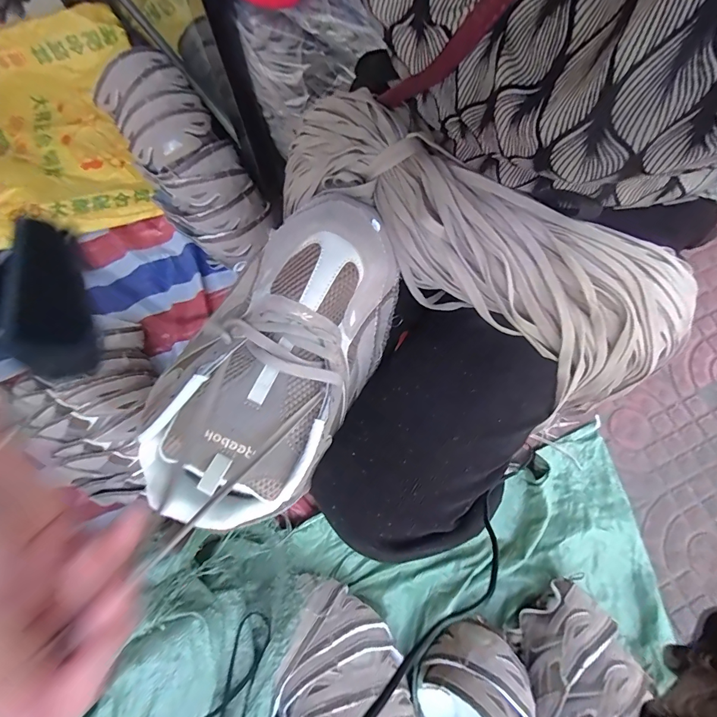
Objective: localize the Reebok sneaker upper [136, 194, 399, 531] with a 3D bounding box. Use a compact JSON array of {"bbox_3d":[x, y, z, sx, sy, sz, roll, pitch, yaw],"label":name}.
[{"bbox_3d":[-0.058,-0.004,0.294,0.126,0.085,0.257,28,75,9],"label":"Reebok sneaker upper"}]

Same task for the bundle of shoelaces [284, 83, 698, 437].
[{"bbox_3d":[0.077,-0.097,0.320,0.364,0.099,0.123,36,77,6],"label":"bundle of shoelaces"}]

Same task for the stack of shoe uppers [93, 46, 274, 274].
[{"bbox_3d":[-0.321,-0.369,0.736,0.173,0.122,0.411,-34,94,-9],"label":"stack of shoe uppers"}]

